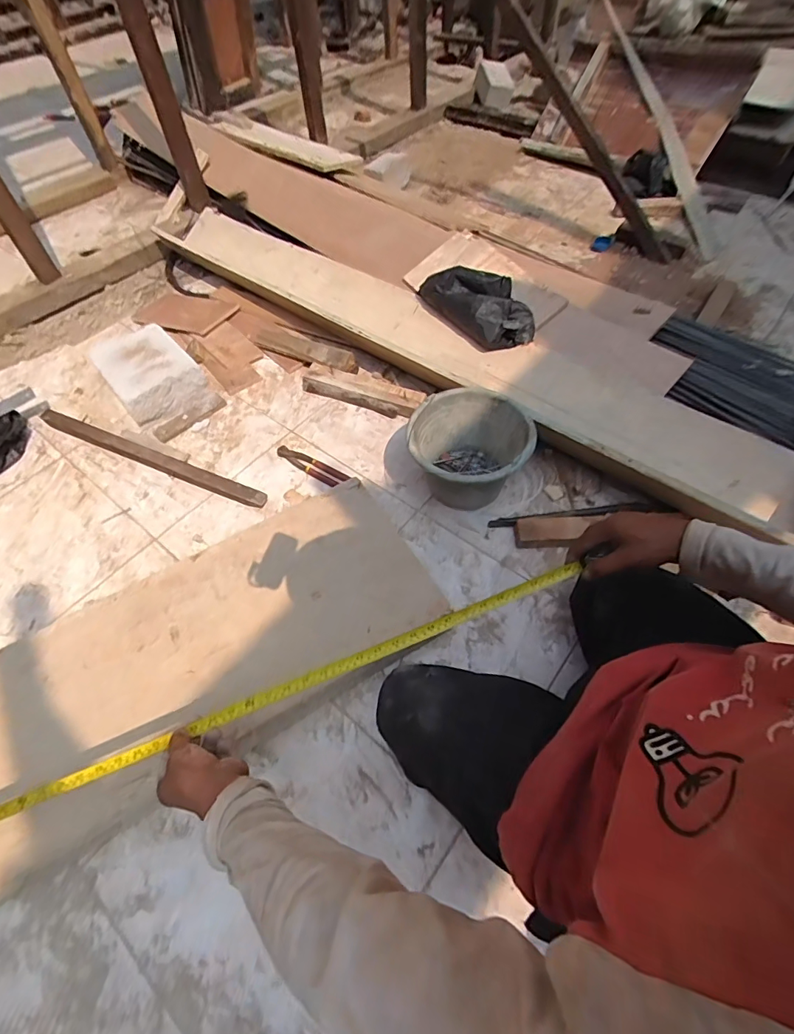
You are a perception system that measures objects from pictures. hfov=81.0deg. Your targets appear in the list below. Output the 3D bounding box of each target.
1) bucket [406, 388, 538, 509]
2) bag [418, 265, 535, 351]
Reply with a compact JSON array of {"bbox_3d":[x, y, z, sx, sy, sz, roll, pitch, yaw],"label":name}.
[{"bbox_3d":[0.147,-0.132,0.977,0.237,0.162,0.240,-2,57,2],"label":"bucket"},{"bbox_3d":[0.209,-0.532,1.175,0.155,0.096,0.326,-36,62,-19],"label":"bag"}]

